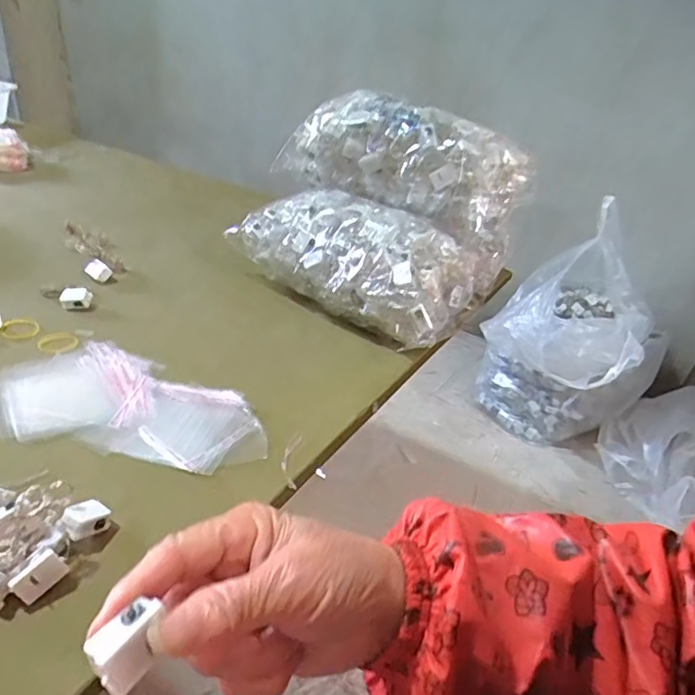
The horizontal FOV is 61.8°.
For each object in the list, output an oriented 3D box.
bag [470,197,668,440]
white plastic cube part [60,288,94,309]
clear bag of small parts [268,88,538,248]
[{"bbox_3d":[0.501,-0.003,1.306,0.331,0.431,0.331,-21,40,-38],"label":"bag"},{"bbox_3d":[-0.282,-0.051,0.605,0.030,0.016,0.019,-7,34,-22],"label":"white plastic cube part"},{"bbox_3d":[0.060,-0.211,0.673,0.286,0.122,0.104,20,33,21],"label":"clear bag of small parts"}]

